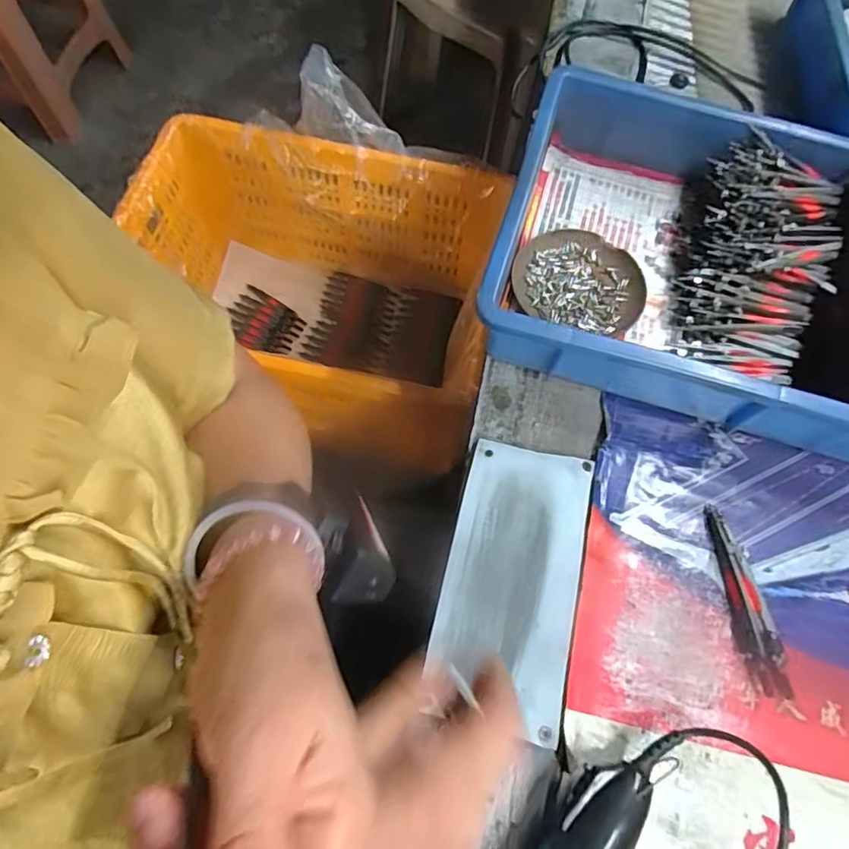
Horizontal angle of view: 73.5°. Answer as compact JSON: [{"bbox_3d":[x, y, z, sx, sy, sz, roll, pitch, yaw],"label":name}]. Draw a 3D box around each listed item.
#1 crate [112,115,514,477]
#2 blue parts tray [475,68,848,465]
[{"bbox_3d":[-0.175,-0.182,0.805,0.453,0.249,0.372,9,67,2],"label":"crate"},{"bbox_3d":[0.281,-0.128,0.475,0.430,0.085,0.285,17,68,4],"label":"blue parts tray"}]

